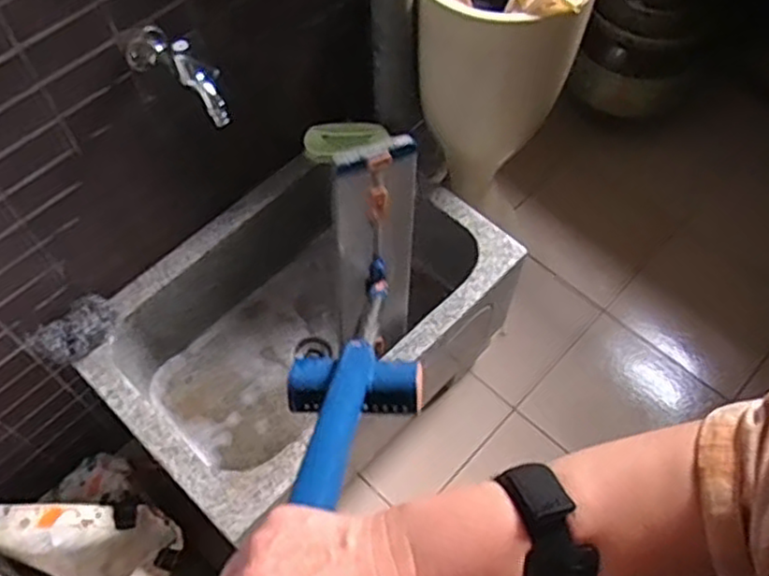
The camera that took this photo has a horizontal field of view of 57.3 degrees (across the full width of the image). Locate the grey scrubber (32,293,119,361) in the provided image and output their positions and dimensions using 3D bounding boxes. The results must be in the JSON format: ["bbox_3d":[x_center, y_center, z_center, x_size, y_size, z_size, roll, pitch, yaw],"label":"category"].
[{"bbox_3d":[-0.428,0.059,0.982,0.063,0.044,0.114,35,66,18],"label":"grey scrubber"}]

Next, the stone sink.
[{"bbox_3d":[-0.122,0.103,1.193,0.375,0.391,0.579,40,68,20],"label":"stone sink"}]

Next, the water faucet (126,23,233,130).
[{"bbox_3d":[-0.237,-0.248,0.791,0.053,0.088,0.135,-38,67,-19],"label":"water faucet"}]

